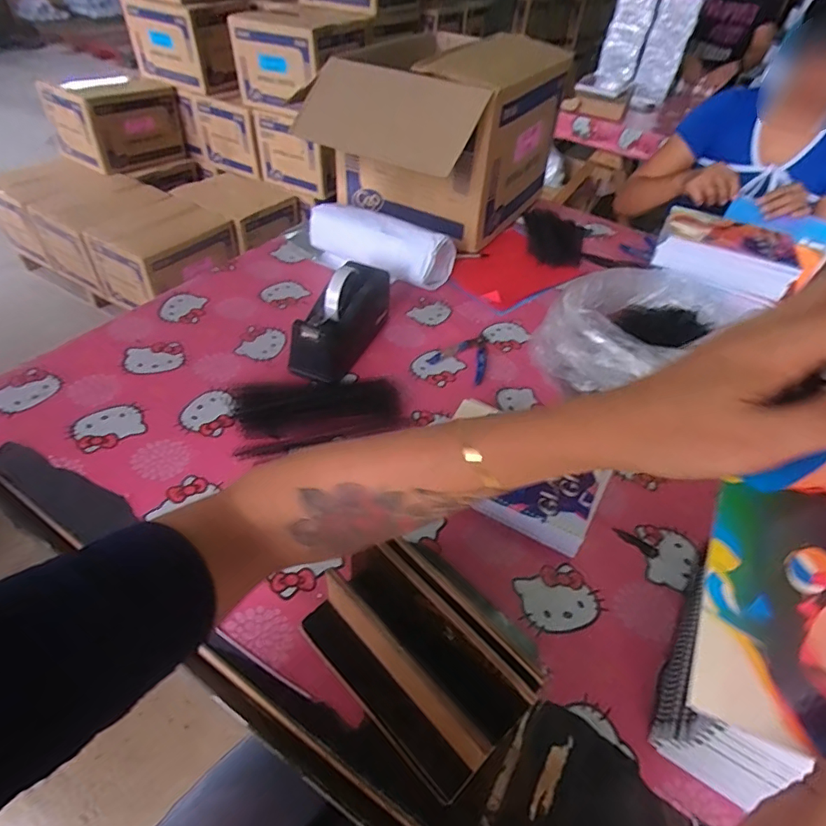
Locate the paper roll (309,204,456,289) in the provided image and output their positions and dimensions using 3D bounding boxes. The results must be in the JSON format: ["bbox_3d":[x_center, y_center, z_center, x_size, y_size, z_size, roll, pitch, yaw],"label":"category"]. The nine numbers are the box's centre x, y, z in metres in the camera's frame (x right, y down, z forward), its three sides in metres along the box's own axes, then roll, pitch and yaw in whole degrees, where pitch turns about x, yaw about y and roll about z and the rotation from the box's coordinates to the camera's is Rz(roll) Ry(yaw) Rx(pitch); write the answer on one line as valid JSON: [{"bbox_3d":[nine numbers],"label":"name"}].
[{"bbox_3d":[-0.065,-0.311,0.926,0.262,0.097,0.110,25,48,16],"label":"paper roll"}]

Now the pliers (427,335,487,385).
[{"bbox_3d":[0.091,-0.093,0.796,0.088,0.013,0.117,28,49,19],"label":"pliers"}]

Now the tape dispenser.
[{"bbox_3d":[-0.105,-0.142,0.750,0.075,0.115,0.204,22,48,14],"label":"tape dispenser"}]

